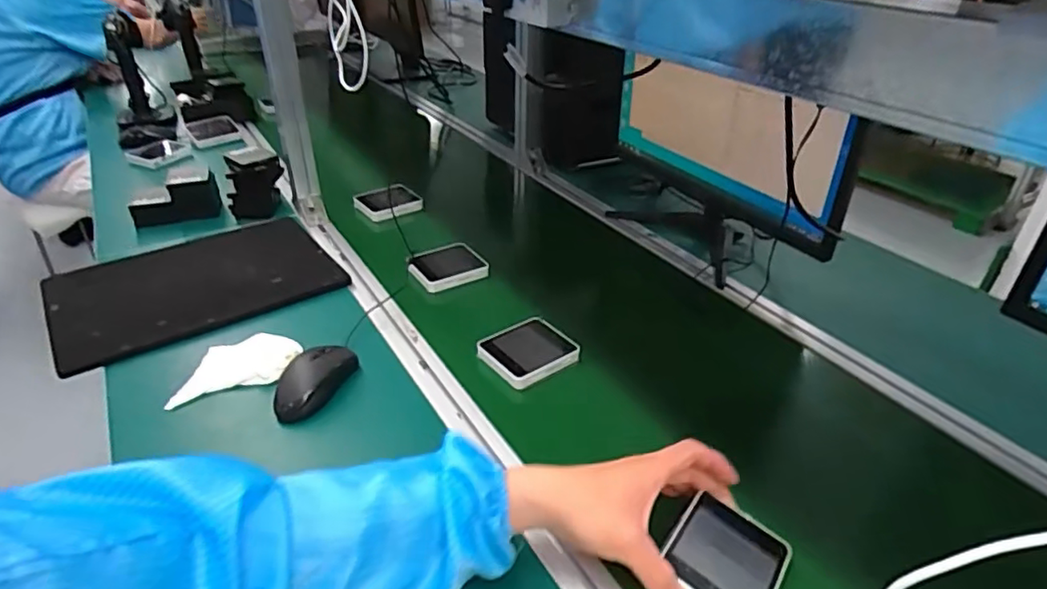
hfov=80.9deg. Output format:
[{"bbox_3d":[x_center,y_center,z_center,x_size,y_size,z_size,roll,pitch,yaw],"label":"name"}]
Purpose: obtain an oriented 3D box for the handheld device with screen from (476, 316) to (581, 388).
[{"bbox_3d":[0.008,0.066,0.729,0.102,0.021,0.081,-24,41,-32],"label":"handheld device with screen"}]

